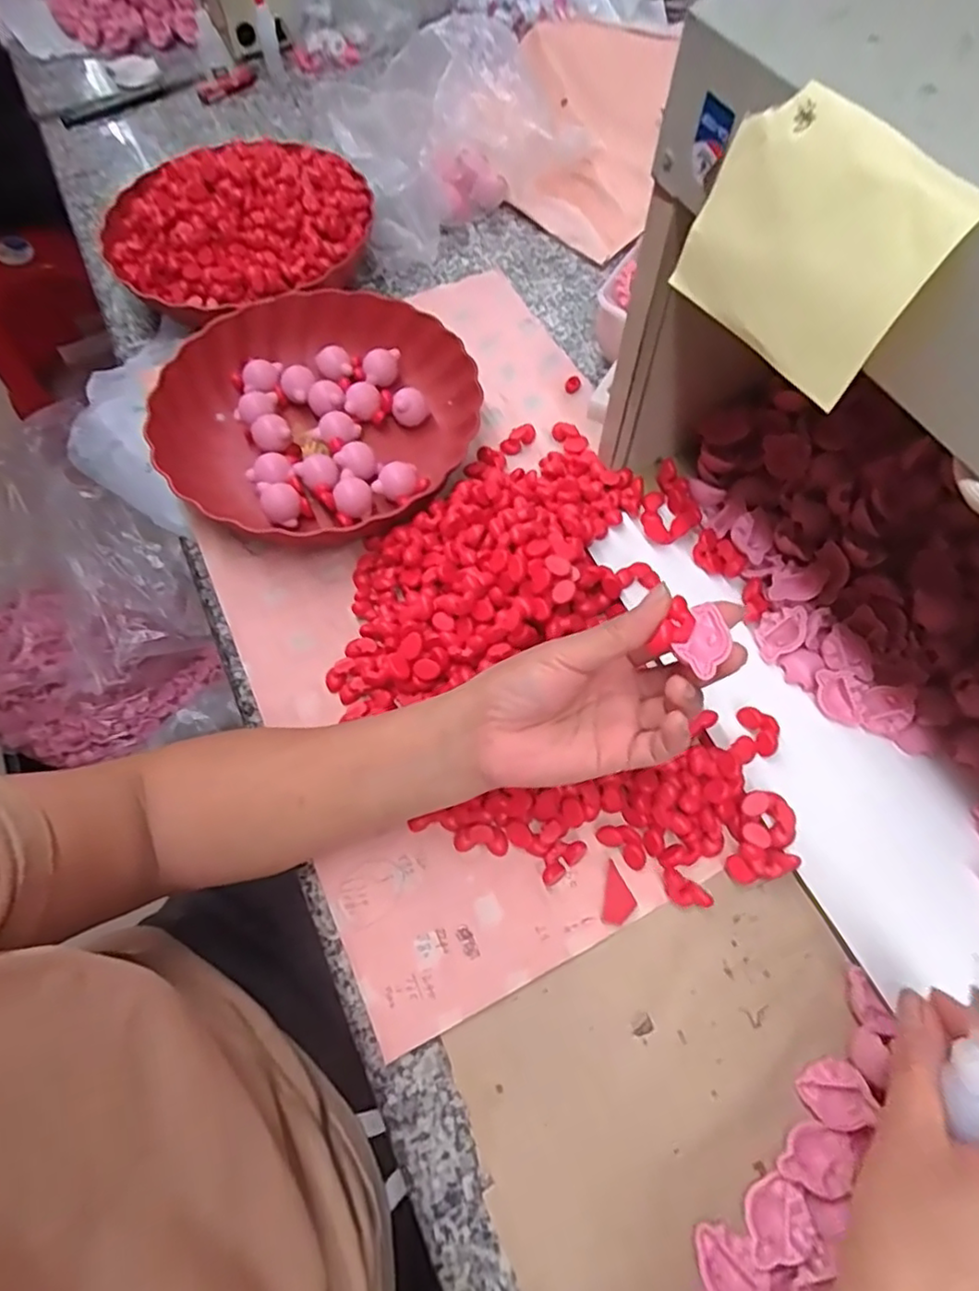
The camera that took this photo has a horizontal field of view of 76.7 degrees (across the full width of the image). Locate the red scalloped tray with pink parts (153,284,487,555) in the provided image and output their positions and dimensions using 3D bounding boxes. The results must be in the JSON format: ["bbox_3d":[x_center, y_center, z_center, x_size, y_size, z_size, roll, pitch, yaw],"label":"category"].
[{"bbox_3d":[-0.136,-0.186,0.486,0.233,0.041,0.236,17,66,9],"label":"red scalloped tray with pink parts"}]

